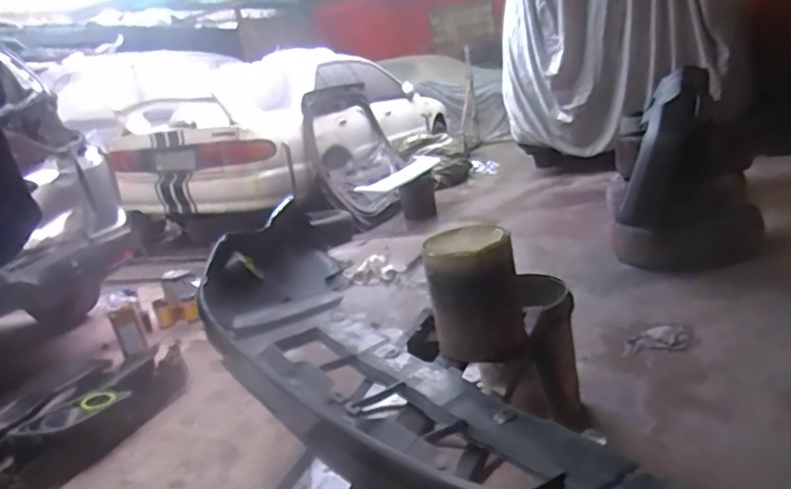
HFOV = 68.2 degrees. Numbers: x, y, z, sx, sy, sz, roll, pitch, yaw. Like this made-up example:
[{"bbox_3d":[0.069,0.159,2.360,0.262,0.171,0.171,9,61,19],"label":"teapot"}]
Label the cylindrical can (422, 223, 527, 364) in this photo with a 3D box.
[{"bbox_3d":[0.141,0.090,1.088,0.167,0.232,0.148,-8,15,5],"label":"cylindrical can"}]

